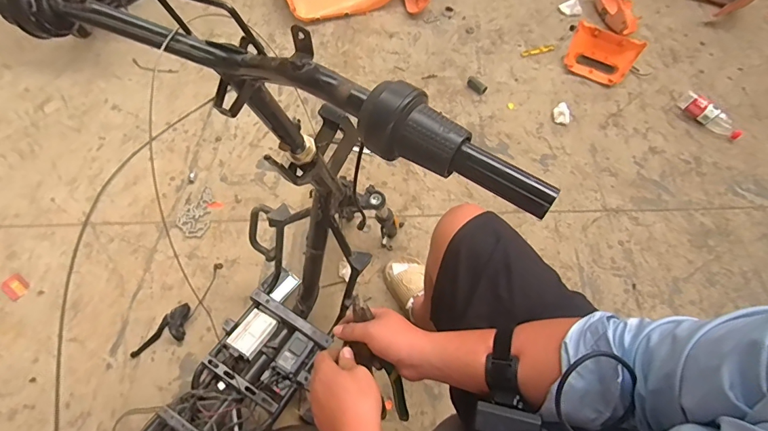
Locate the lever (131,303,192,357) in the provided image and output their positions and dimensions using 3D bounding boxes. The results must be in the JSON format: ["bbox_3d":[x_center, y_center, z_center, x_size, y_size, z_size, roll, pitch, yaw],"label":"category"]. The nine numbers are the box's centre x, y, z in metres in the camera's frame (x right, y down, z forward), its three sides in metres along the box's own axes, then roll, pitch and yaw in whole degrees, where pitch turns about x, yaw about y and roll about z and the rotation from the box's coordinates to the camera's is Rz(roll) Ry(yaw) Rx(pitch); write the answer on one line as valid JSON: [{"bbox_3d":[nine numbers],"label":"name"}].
[{"bbox_3d":[-0.547,0.297,1.017,0.079,0.033,0.162,28,64,13],"label":"lever"}]

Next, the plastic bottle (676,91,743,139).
[{"bbox_3d":[1.144,-0.359,1.416,0.075,0.075,0.229,-26,64,-15],"label":"plastic bottle"}]

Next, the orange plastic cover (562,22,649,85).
[{"bbox_3d":[0.815,-0.601,1.526,0.242,0.121,0.126,27,63,13],"label":"orange plastic cover"}]

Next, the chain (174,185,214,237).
[{"bbox_3d":[-0.569,-0.011,1.215,0.093,0.012,0.173,-4,61,-4],"label":"chain"}]

